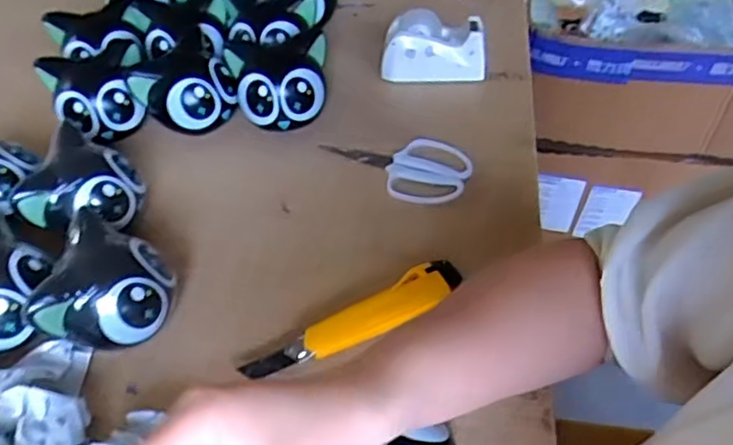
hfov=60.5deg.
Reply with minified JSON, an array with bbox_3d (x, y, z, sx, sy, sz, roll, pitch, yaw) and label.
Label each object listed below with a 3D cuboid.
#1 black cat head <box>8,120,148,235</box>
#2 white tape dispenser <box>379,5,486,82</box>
[{"bbox_3d":[-0.248,-0.027,0.564,0.089,0.075,0.096,-3,49,3],"label":"black cat head"},{"bbox_3d":[0.076,-0.194,0.700,0.113,0.066,0.050,5,50,8],"label":"white tape dispenser"}]

